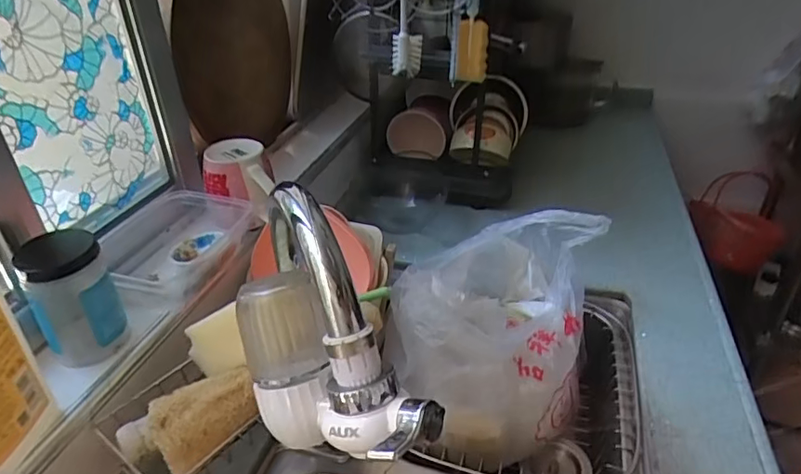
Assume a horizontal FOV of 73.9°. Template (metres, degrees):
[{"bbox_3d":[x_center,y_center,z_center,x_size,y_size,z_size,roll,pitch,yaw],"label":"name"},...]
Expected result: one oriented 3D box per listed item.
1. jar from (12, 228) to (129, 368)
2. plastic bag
[{"bbox_3d":[-0.290,0.055,0.475,0.065,0.106,0.065,-2,32,1],"label":"jar"},{"bbox_3d":[0.118,0.099,0.662,0.209,0.209,0.301,9,34,17],"label":"plastic bag"}]

